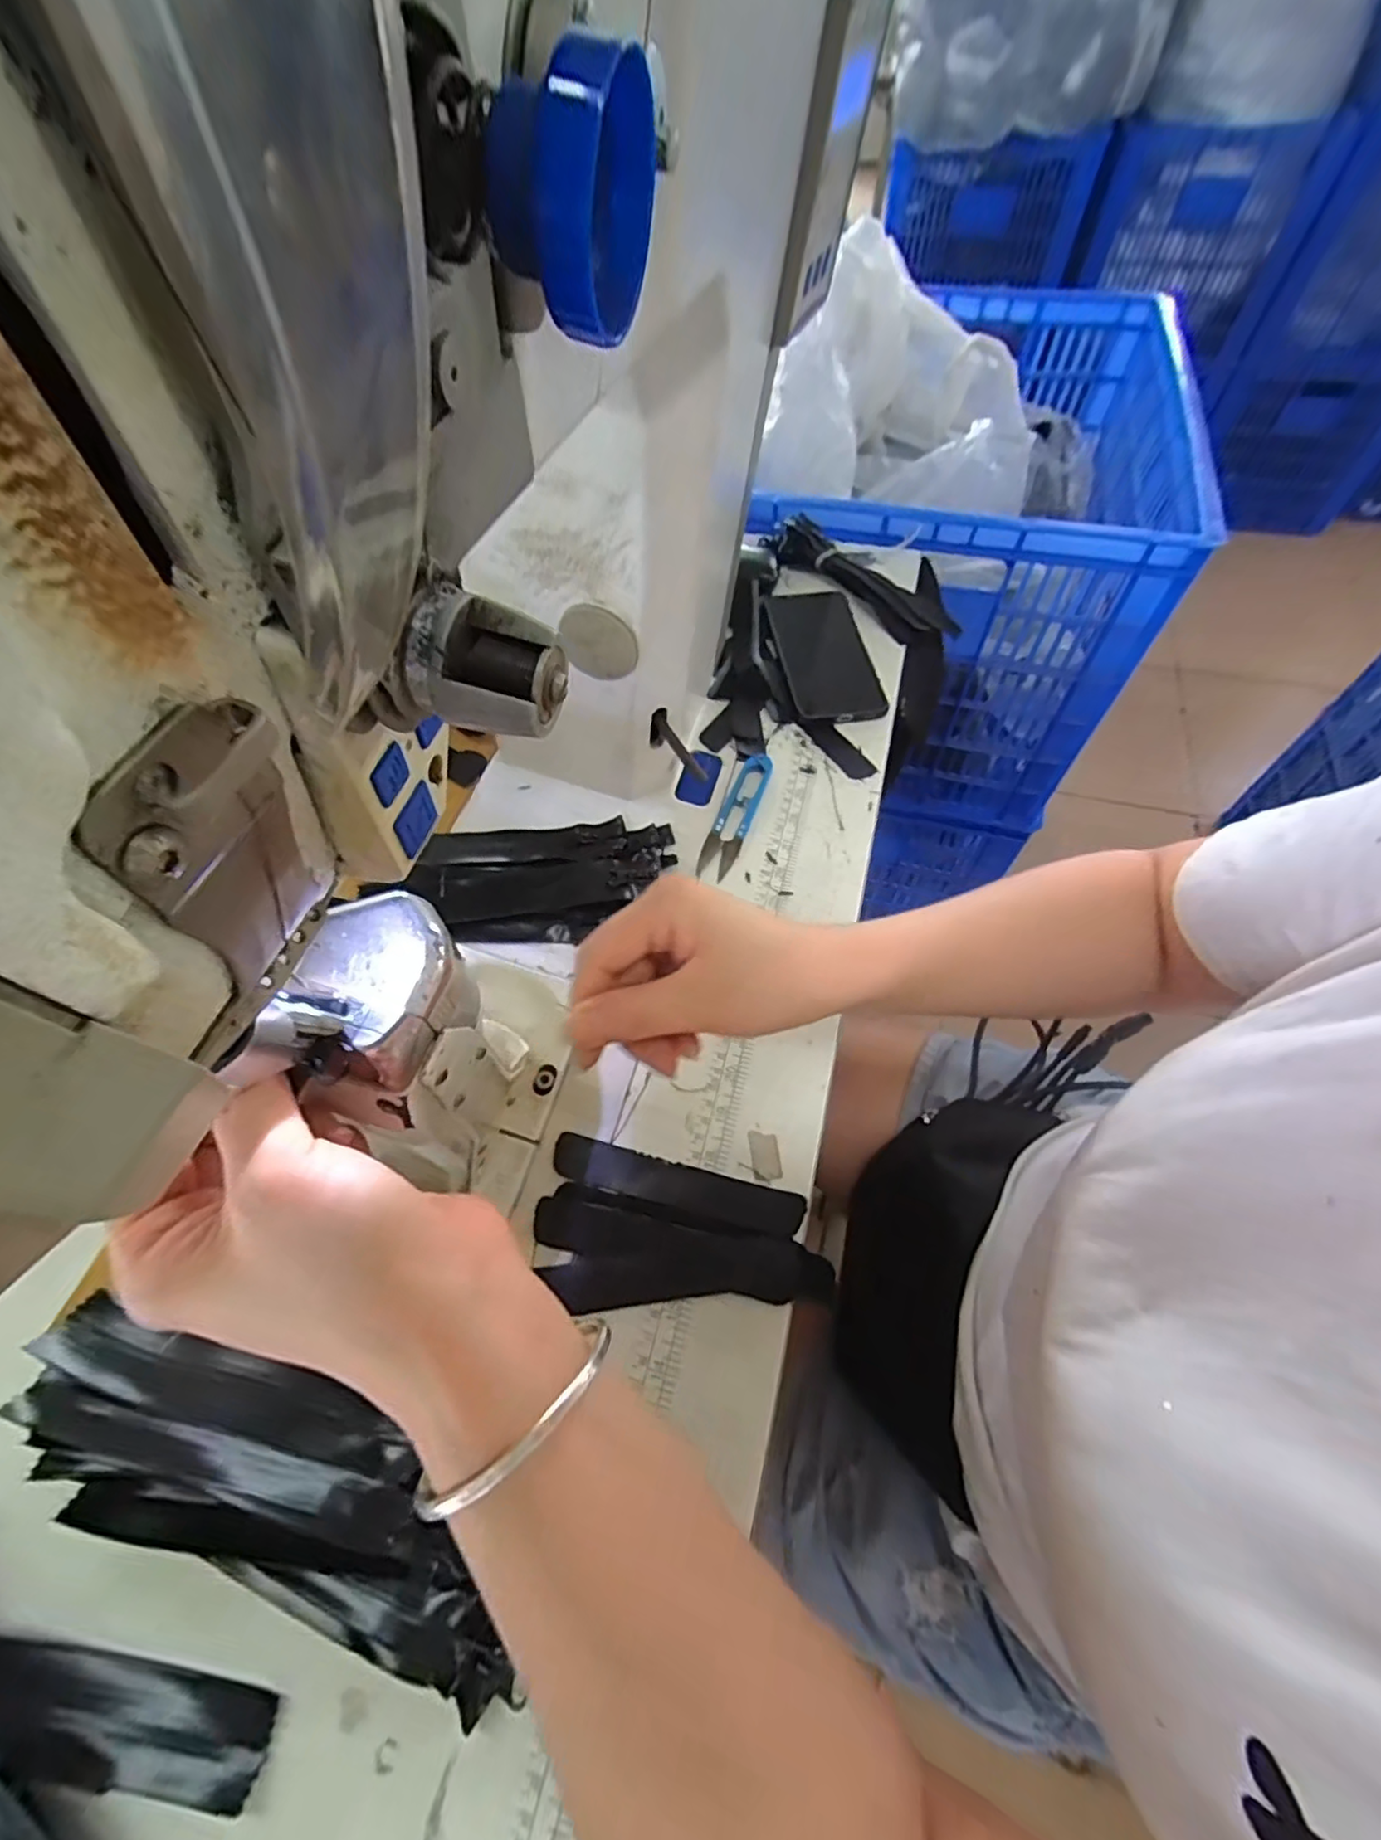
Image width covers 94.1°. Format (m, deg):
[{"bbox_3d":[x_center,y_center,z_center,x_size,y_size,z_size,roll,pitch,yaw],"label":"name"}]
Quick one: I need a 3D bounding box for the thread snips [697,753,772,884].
[{"bbox_3d":[0.034,-0.080,0.477,0.026,0.005,0.115,16,61,13],"label":"thread snips"}]

